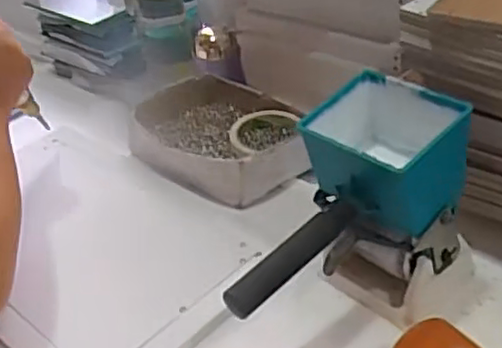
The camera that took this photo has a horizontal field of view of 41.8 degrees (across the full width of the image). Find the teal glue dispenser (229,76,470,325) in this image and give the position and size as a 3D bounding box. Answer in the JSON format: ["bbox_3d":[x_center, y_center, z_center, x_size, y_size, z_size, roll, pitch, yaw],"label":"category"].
[{"bbox_3d":[0.074,0.048,0.539,0.221,0.180,0.108,-31,41,-29],"label":"teal glue dispenser"}]

